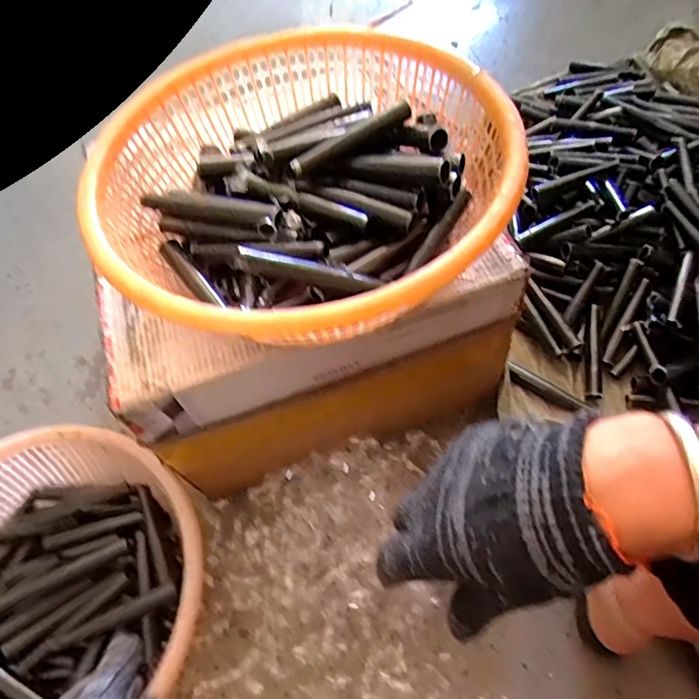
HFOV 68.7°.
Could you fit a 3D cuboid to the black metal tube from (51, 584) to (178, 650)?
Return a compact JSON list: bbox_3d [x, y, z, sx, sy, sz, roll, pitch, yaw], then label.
[{"bbox_3d":[-0.276,0.319,0.606,0.147,0.023,0.021,-24,60,-9],"label":"black metal tube"}]

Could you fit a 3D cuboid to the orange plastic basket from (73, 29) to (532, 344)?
[{"bbox_3d":[-0.048,-0.175,0.525,0.394,0.112,0.361,-11,59,-1],"label":"orange plastic basket"}]

